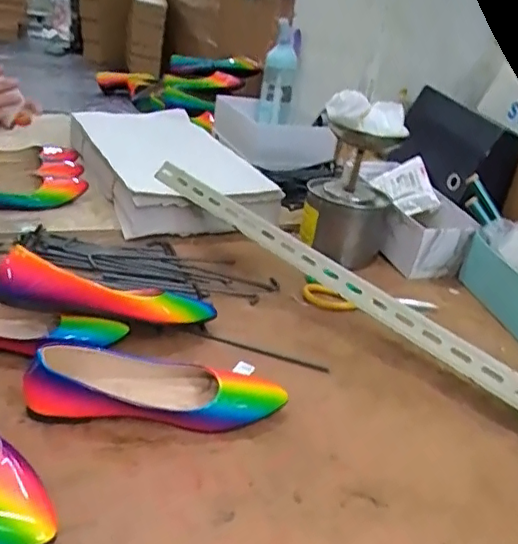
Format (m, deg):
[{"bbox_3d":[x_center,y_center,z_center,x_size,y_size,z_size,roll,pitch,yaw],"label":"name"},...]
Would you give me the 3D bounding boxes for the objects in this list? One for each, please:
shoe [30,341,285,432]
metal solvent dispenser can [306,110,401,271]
[{"bbox_3d":[-0.101,0.109,0.575,0.241,0.054,0.088,5,26,-5],"label":"shoe"},{"bbox_3d":[0.149,-0.122,0.916,0.141,0.211,0.113,12,26,7],"label":"metal solvent dispenser can"}]

